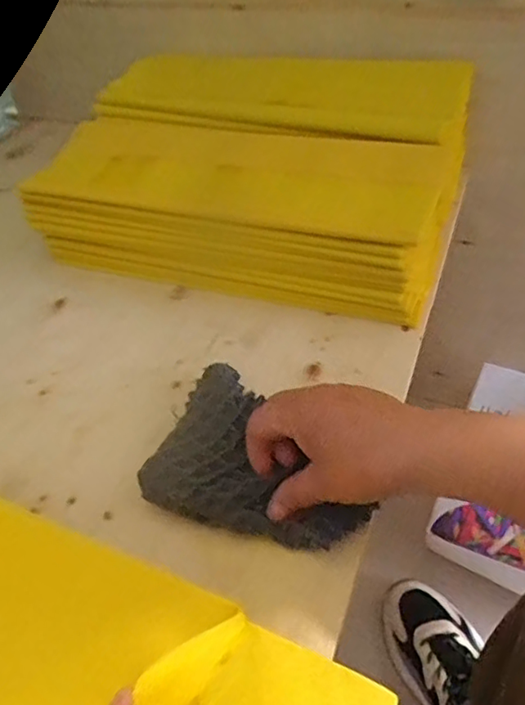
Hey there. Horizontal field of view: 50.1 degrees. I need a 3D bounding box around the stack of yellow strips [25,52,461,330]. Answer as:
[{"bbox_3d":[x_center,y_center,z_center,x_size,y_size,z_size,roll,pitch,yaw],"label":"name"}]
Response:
[{"bbox_3d":[-0.012,-0.164,0.545,0.378,0.109,0.209,13,51,18],"label":"stack of yellow strips"}]

